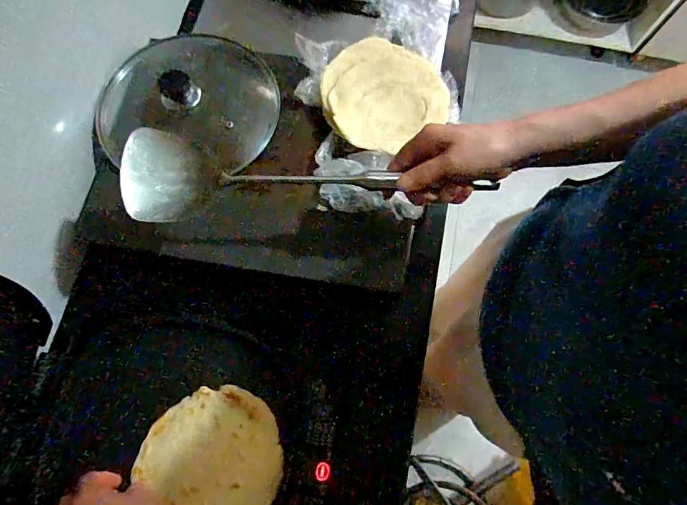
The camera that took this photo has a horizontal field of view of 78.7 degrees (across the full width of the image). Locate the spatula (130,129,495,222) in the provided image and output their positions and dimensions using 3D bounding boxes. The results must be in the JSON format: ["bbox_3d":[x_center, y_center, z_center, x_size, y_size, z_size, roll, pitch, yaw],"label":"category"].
[{"bbox_3d":[-0.038,-0.066,0.433,0.373,0.051,0.095,4,73,2],"label":"spatula"}]

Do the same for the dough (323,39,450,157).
[{"bbox_3d":[0.055,-0.230,0.595,0.174,0.014,0.170,0,73,0],"label":"dough"}]

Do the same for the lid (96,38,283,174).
[{"bbox_3d":[-0.215,-0.232,0.602,0.225,0.065,0.218,0,73,0],"label":"lid"}]

